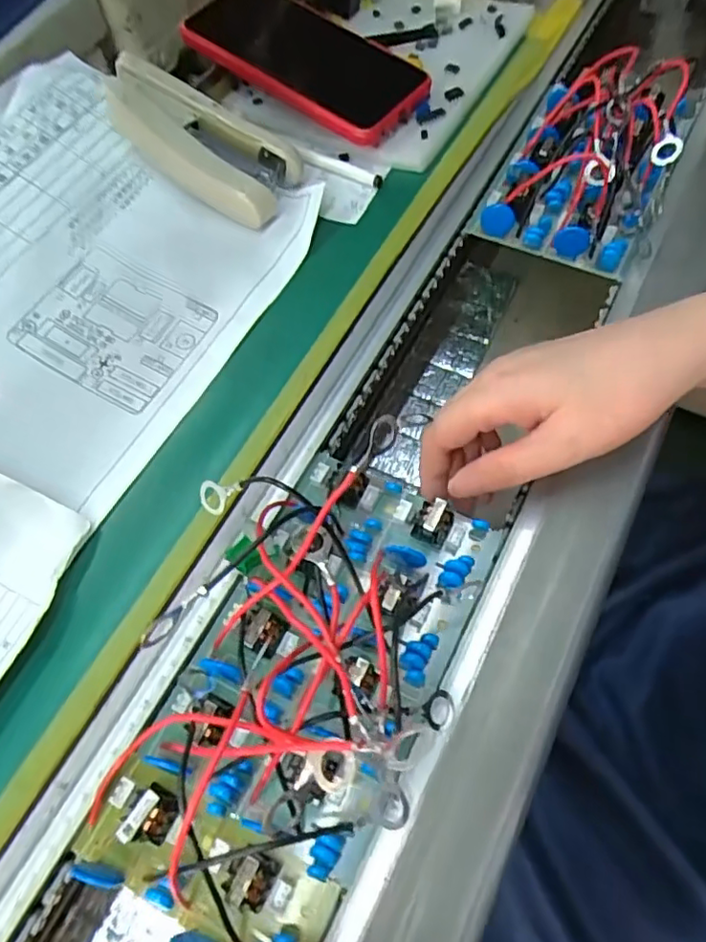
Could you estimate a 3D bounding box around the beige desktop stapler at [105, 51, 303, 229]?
[{"bbox_3d":[-0.093,-0.197,0.358,0.115,0.034,0.044,31,66,-9],"label":"beige desktop stapler"}]

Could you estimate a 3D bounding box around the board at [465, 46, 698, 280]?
[{"bbox_3d":[0.140,-0.191,0.353,0.095,0.073,0.112,22,66,13],"label":"board"}]

